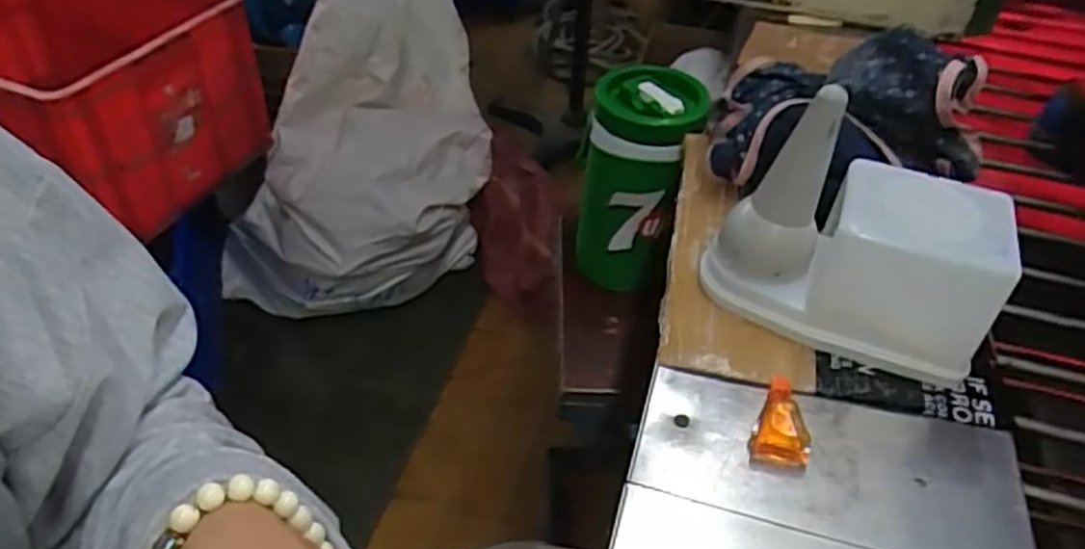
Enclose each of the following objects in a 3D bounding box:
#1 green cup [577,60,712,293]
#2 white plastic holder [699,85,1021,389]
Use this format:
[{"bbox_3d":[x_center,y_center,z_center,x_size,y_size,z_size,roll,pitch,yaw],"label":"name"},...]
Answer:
[{"bbox_3d":[0.102,-0.103,0.857,0.103,0.231,0.109,3,42,-3],"label":"green cup"},{"bbox_3d":[0.218,-0.023,0.540,0.187,0.152,0.092,20,44,15],"label":"white plastic holder"}]

